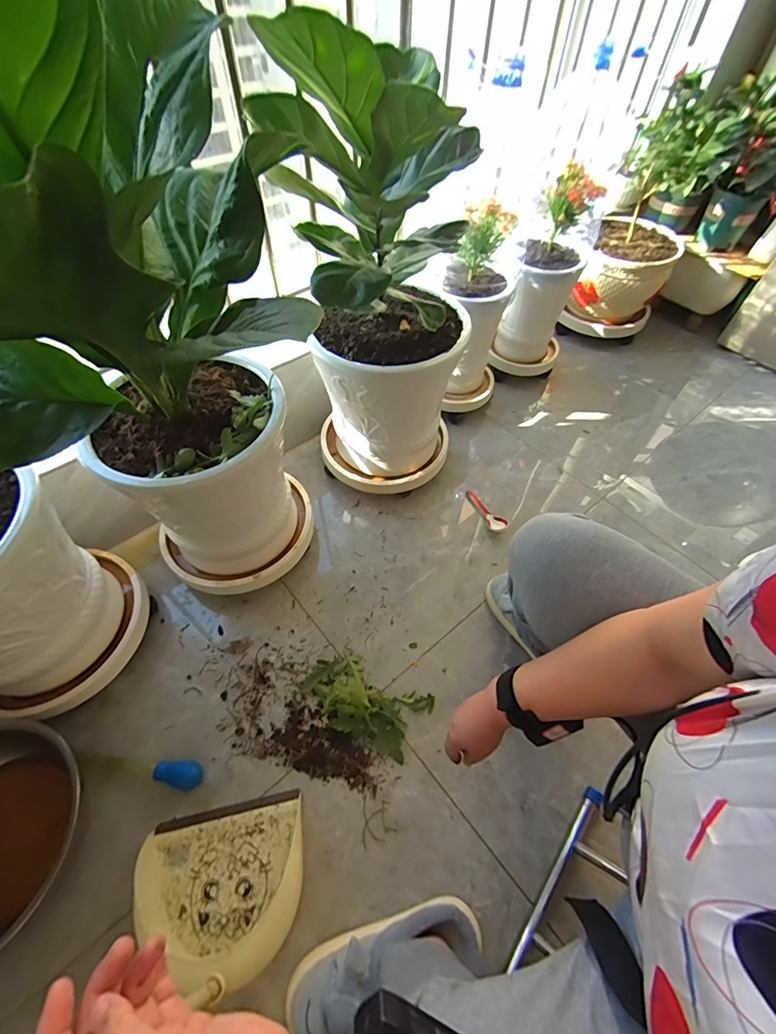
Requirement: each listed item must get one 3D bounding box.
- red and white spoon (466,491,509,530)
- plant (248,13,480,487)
[{"bbox_3d":[0.257,-0.017,1.148,0.046,0.019,0.148,-28,60,-18],"label":"red and white spoon"},{"bbox_3d":[-0.013,-0.436,0.909,0.350,0.771,0.355,4,55,3],"label":"plant"}]

